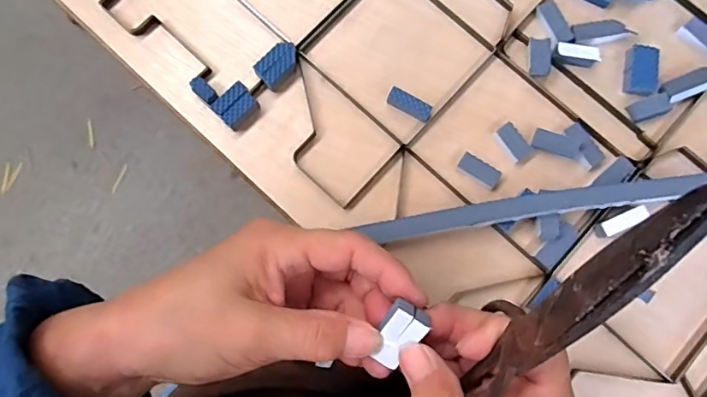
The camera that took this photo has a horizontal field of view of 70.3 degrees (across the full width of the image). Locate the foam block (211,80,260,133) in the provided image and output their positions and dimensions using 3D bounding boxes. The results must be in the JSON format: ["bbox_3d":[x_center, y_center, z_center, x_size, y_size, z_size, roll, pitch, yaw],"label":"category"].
[{"bbox_3d":[-0.073,-0.057,0.314,0.019,0.014,0.025,43,83,9],"label":"foam block"}]

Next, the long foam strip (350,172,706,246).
[{"bbox_3d":[0.152,0.000,0.298,0.293,0.021,0.016,-8,79,0],"label":"long foam strip"}]

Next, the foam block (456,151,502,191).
[{"bbox_3d":[0.077,-0.016,0.309,0.026,0.006,0.013,33,81,7],"label":"foam block"}]

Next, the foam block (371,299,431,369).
[{"bbox_3d":[0.020,0.064,0.234,0.017,0.010,0.031,26,106,-4],"label":"foam block"}]

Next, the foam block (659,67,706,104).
[{"bbox_3d":[0.215,-0.073,0.316,0.043,0.011,0.014,-20,79,-3],"label":"foam block"}]

